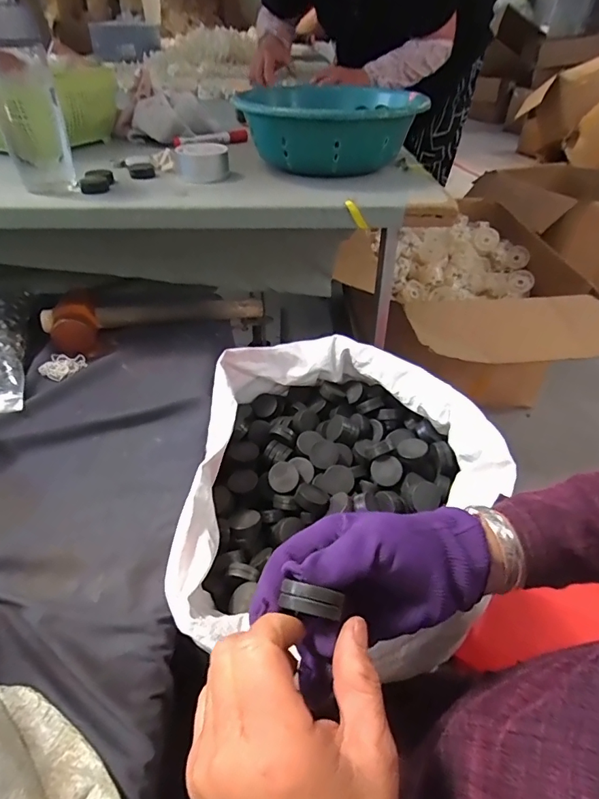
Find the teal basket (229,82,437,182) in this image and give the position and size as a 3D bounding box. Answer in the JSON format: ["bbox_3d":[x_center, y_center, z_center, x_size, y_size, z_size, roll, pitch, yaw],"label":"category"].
[{"bbox_3d":[0.046,-0.383,0.633,0.242,0.080,0.228,2,41,1],"label":"teal basket"}]

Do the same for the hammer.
[{"bbox_3d":[-0.202,-0.125,0.643,0.303,0.053,0.076,-13,43,-16],"label":"hammer"}]

